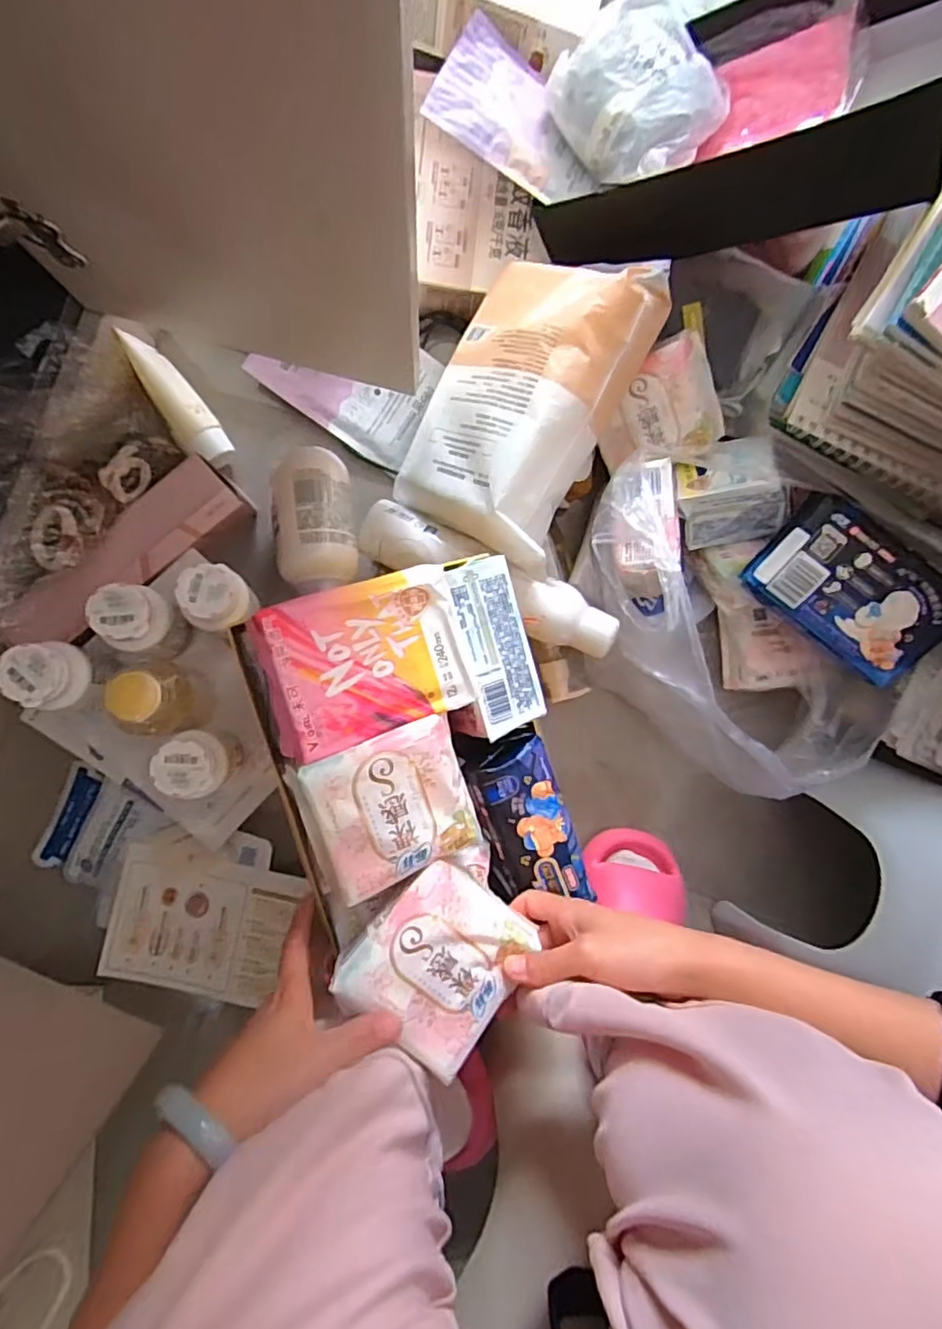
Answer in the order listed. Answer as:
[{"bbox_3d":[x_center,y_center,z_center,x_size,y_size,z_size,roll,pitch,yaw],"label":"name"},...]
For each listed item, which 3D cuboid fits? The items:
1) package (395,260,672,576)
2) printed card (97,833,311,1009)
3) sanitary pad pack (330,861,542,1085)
[{"bbox_3d":[0.036,-0.230,0.549,0.090,0.200,0.249,17,96,-41],"label":"package"},{"bbox_3d":[-0.254,0.241,0.575,0.177,0.007,0.134,8,85,8],"label":"printed card"},{"bbox_3d":[-0.020,0.193,0.392,0.098,0.034,0.098,40,88,-4],"label":"sanitary pad pack"}]

